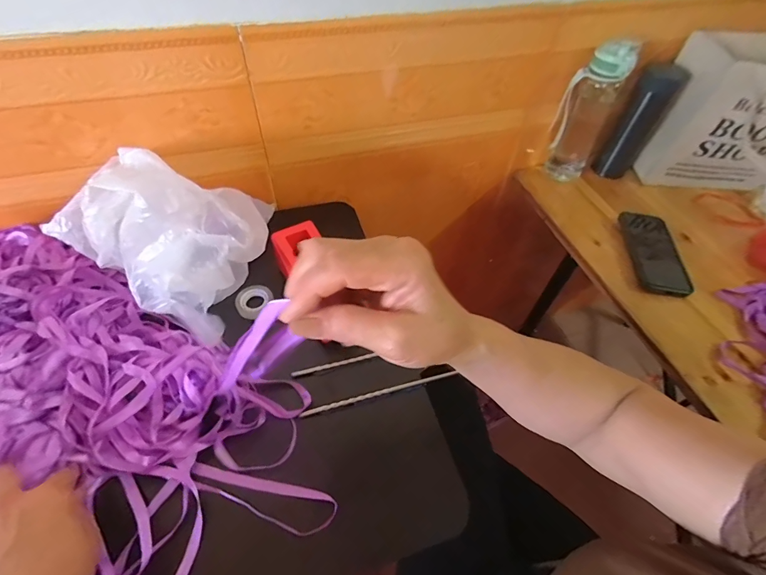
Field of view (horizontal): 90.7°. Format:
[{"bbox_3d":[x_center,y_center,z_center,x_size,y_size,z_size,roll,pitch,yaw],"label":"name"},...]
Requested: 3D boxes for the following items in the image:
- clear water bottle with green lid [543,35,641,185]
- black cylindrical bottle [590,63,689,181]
[{"bbox_3d":[0.354,-0.302,0.664,0.085,0.227,0.064,27,56,17],"label":"clear water bottle with green lid"},{"bbox_3d":[0.460,-0.294,0.686,0.067,0.187,0.058,32,57,20],"label":"black cylindrical bottle"}]

